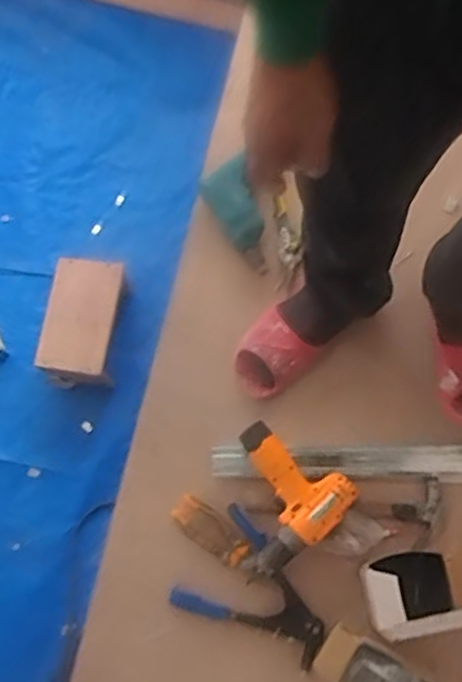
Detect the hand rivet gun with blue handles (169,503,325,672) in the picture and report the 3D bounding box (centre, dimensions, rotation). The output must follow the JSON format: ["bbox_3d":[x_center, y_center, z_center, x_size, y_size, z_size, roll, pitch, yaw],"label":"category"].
[{"bbox_3d":[0.044,0.396,1.102,0.229,0.033,0.173,36,76,9],"label":"hand rivet gun with blue handles"}]

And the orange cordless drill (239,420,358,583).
[{"bbox_3d":[0.064,0.257,1.123,0.198,0.060,0.203,36,78,11],"label":"orange cordless drill"}]

